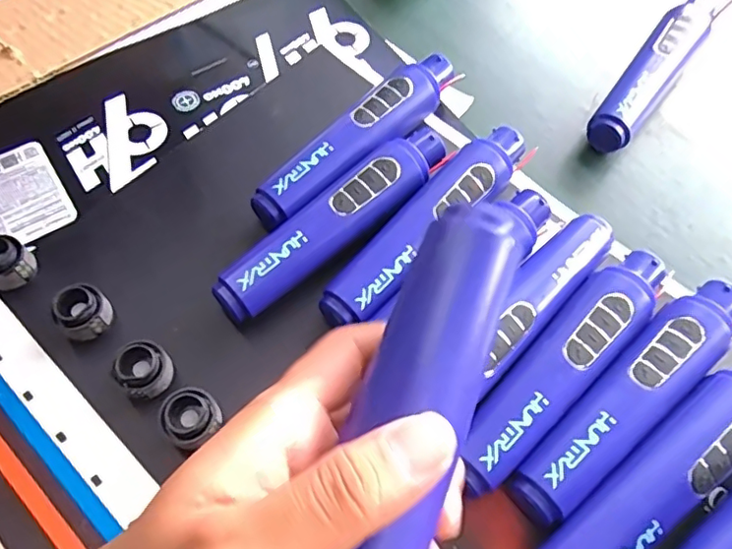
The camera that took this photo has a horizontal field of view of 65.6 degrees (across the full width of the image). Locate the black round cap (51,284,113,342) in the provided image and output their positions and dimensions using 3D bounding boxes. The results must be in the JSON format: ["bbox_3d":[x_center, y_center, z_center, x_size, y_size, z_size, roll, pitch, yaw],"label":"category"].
[{"bbox_3d":[-0.163,0.024,0.329,0.026,0.027,0.029,31,66,15],"label":"black round cap"}]

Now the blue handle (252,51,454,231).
[{"bbox_3d":[-0.001,-0.089,0.385,0.032,0.036,0.174,40,69,19],"label":"blue handle"}]

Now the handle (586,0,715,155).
[{"bbox_3d":[0.225,-0.156,0.447,0.034,0.038,0.175,34,67,16],"label":"handle"}]

